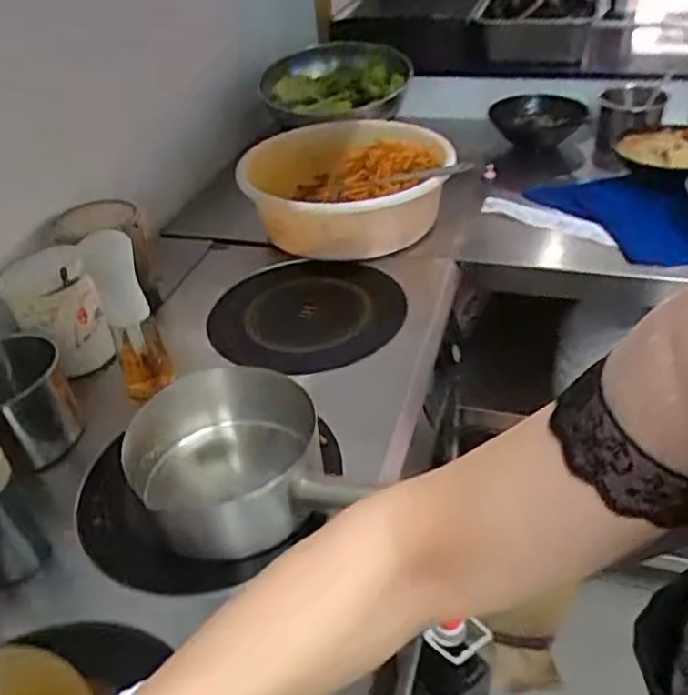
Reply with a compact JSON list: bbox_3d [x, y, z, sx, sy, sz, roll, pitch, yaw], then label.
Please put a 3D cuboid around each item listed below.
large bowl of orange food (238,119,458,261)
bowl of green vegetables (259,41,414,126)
[{"bbox_3d":[0.016,-0.265,1.134,0.360,0.145,0.287,-31,44,-29],"label":"large bowl of orange food"},{"bbox_3d":[-0.006,-0.508,1.322,0.279,0.096,0.268,-4,38,3],"label":"bowl of green vegetables"}]

